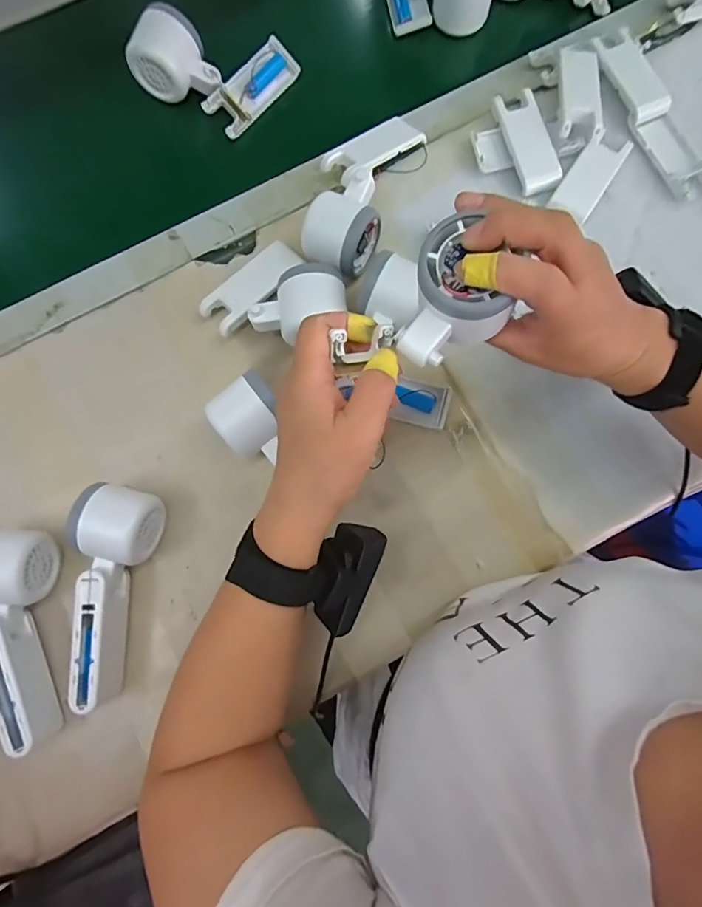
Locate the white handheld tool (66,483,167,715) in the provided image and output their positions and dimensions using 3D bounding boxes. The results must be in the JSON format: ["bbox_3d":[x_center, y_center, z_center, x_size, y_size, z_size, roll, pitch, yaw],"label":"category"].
[{"bbox_3d":[-0.202,0.111,0.379,0.056,0.061,0.167,12,80,2],"label":"white handheld tool"}]

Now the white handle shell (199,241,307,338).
[{"bbox_3d":[-0.089,-0.153,0.431,0.101,0.024,0.041,-40,82,-7],"label":"white handle shell"}]

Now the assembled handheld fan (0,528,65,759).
[{"bbox_3d":[-0.267,0.144,0.368,0.051,0.051,0.165,-10,80,-2],"label":"assembled handheld fan"}]

